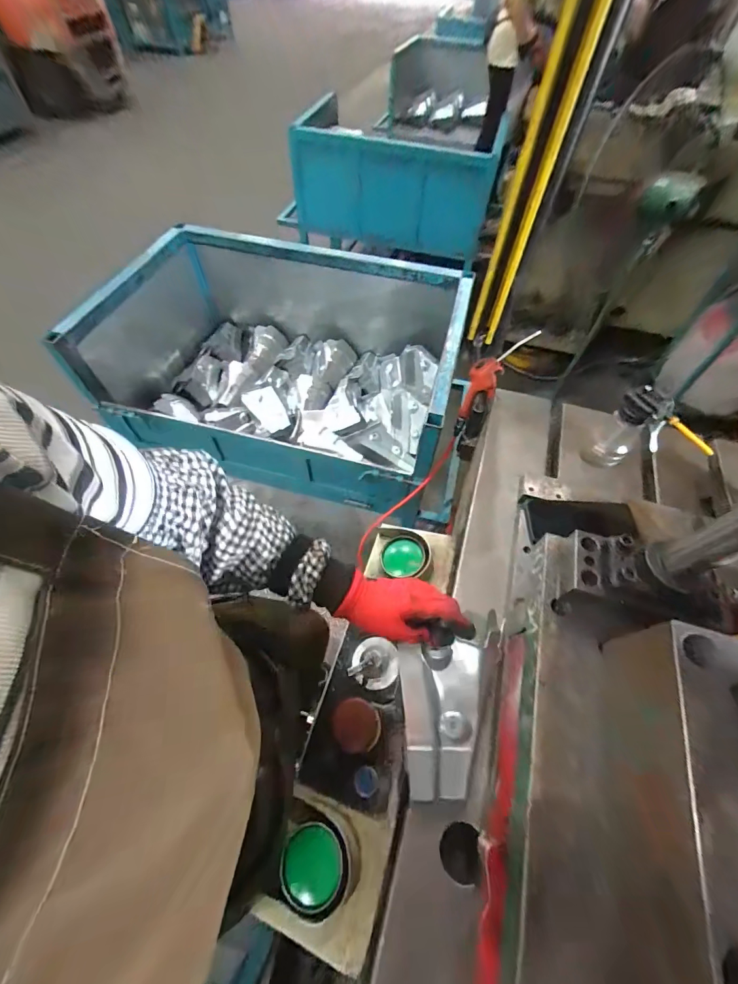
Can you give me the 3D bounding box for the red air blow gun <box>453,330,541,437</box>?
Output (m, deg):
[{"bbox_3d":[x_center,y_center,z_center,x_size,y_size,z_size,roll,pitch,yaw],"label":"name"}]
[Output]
[{"bbox_3d":[0.256,-0.245,0.830,0.072,0.262,0.032,45,37,20],"label":"red air blow gun"}]

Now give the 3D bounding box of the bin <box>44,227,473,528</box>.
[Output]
[{"bbox_3d":[-0.322,-0.431,1.205,1.135,0.410,0.703,13,61,5],"label":"bin"}]

